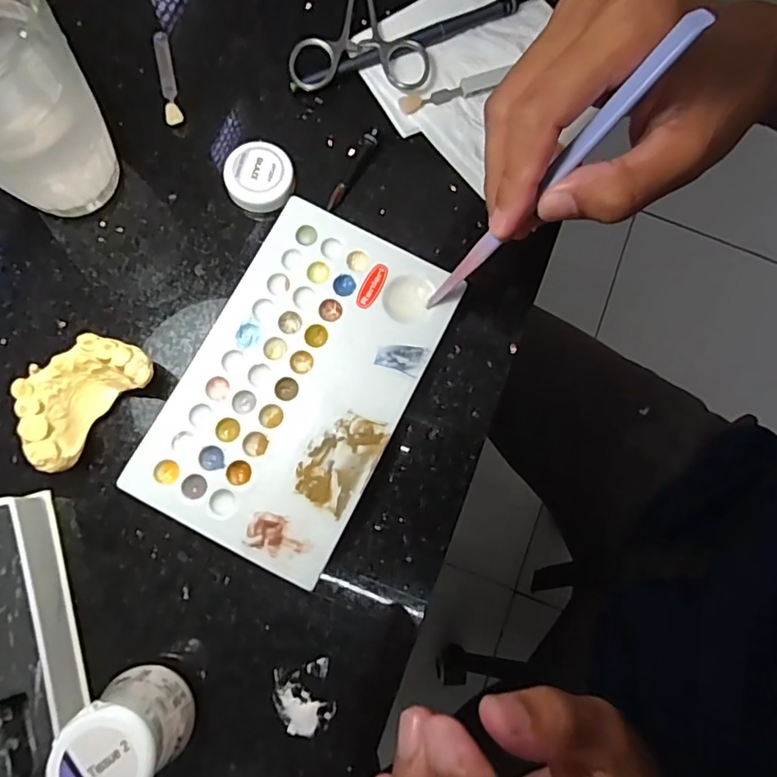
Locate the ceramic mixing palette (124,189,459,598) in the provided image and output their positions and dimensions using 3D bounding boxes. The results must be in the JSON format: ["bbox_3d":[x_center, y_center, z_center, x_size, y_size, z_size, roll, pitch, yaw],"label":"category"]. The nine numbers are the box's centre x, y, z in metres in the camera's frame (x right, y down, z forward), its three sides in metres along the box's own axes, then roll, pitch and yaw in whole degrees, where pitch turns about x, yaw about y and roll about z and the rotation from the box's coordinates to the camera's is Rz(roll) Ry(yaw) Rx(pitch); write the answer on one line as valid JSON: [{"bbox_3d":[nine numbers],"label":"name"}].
[{"bbox_3d":[-0.039,-0.004,0.249,0.094,0.012,0.152,27,78,1],"label":"ceramic mixing palette"}]

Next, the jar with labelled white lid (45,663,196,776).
[{"bbox_3d":[-0.092,0.124,0.201,0.035,0.051,0.031,36,78,3],"label":"jar with labelled white lid"}]

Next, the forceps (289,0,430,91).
[{"bbox_3d":[-0.015,-0.202,0.291,0.069,0.011,0.102,0,79,-5],"label":"forceps"}]

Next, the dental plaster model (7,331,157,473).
[{"bbox_3d":[-0.129,0.003,0.234,0.035,0.028,0.058,40,78,4],"label":"dental plaster model"}]

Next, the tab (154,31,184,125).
[{"bbox_3d":[-0.112,-0.157,0.280,0.008,0.005,0.056,-13,80,-7],"label":"tab"}]

